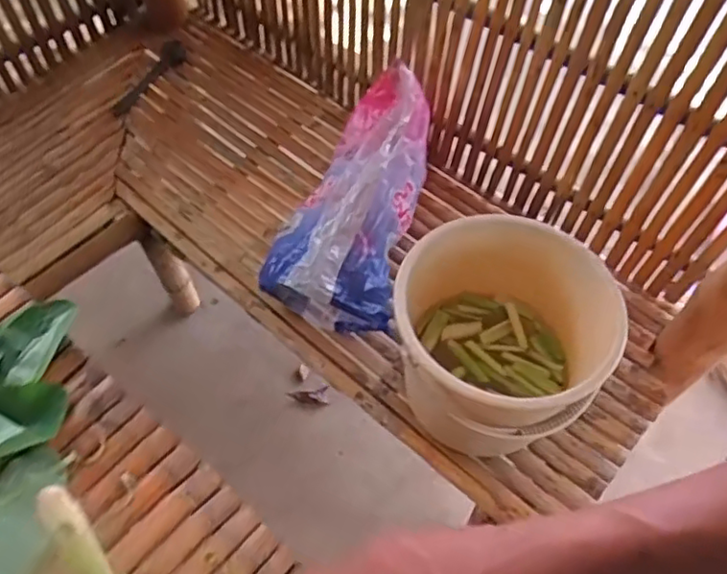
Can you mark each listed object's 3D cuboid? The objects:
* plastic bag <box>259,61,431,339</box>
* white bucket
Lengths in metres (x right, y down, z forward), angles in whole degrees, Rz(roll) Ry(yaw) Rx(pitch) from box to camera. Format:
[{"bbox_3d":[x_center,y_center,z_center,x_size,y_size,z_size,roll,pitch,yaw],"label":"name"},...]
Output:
[{"bbox_3d":[-0.019,-0.157,1.207,0.239,0.236,0.485,10,59,5],"label":"plastic bag"},{"bbox_3d":[0.202,0.093,0.997,0.301,0.299,0.302,20,60,11],"label":"white bucket"}]

